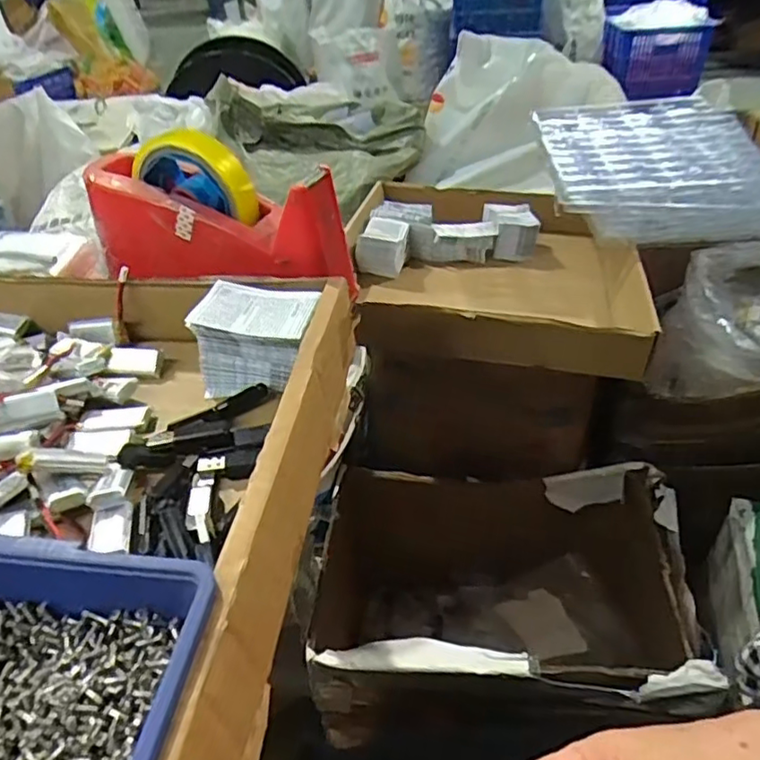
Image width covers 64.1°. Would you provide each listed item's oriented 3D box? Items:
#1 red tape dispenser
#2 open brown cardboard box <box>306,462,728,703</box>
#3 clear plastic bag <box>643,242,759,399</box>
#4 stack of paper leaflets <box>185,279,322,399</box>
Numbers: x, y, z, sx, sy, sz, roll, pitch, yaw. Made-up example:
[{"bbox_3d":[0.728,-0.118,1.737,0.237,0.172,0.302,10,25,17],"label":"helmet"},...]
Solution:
[{"bbox_3d":[-0.120,-0.116,0.428,0.201,0.093,0.074,13,42,20],"label":"red tape dispenser"},{"bbox_3d":[0.156,0.322,0.815,0.428,0.296,0.293,0,39,5],"label":"open brown cardboard box"},{"bbox_3d":[0.473,-0.063,0.741,0.213,0.150,0.208,29,49,34],"label":"clear plastic bag"},{"bbox_3d":[-0.077,-0.028,0.394,0.071,0.050,0.054,2,39,7],"label":"stack of paper leaflets"}]

